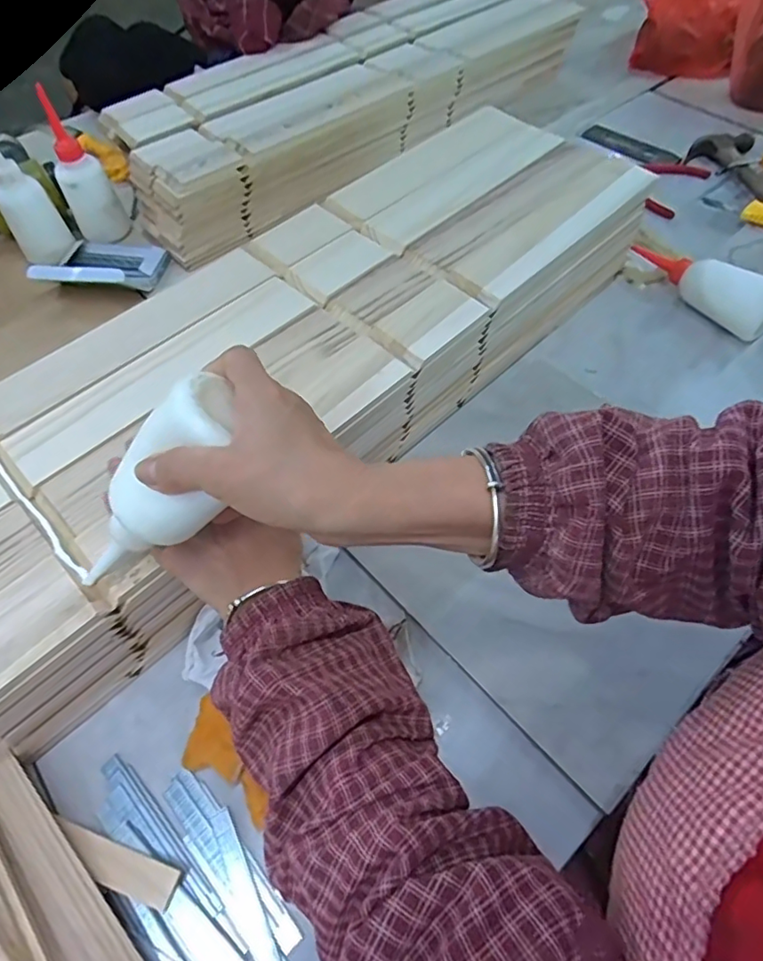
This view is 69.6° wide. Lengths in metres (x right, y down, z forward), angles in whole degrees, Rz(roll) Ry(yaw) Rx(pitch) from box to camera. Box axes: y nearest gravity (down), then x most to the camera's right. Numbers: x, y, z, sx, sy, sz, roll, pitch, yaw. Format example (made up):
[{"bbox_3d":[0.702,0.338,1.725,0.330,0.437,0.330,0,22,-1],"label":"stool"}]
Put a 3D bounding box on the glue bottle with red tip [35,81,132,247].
[{"bbox_3d":[-0.368,-0.375,0.671,0.060,0.143,0.046,-25,60,-14],"label":"glue bottle with red tip"}]

